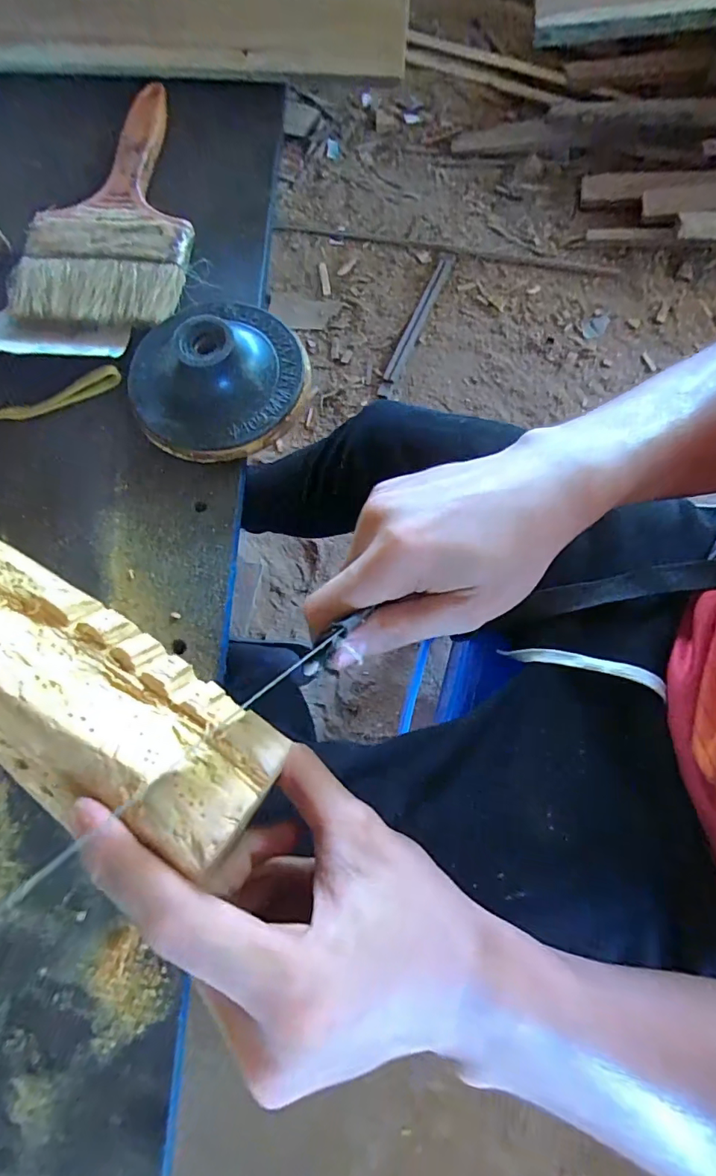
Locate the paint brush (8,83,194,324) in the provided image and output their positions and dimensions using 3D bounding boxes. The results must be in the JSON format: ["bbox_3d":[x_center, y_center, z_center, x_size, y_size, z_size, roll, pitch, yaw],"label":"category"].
[{"bbox_3d":[-0.134,-0.223,0.286,0.088,0.016,0.170,6,74,4],"label":"paint brush"}]

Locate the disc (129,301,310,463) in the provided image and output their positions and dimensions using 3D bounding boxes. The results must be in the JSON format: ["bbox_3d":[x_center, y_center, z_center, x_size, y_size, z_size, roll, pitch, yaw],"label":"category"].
[{"bbox_3d":[-0.071,-0.109,0.245,0.086,0.028,0.084,-1,74,2],"label":"disc"}]

